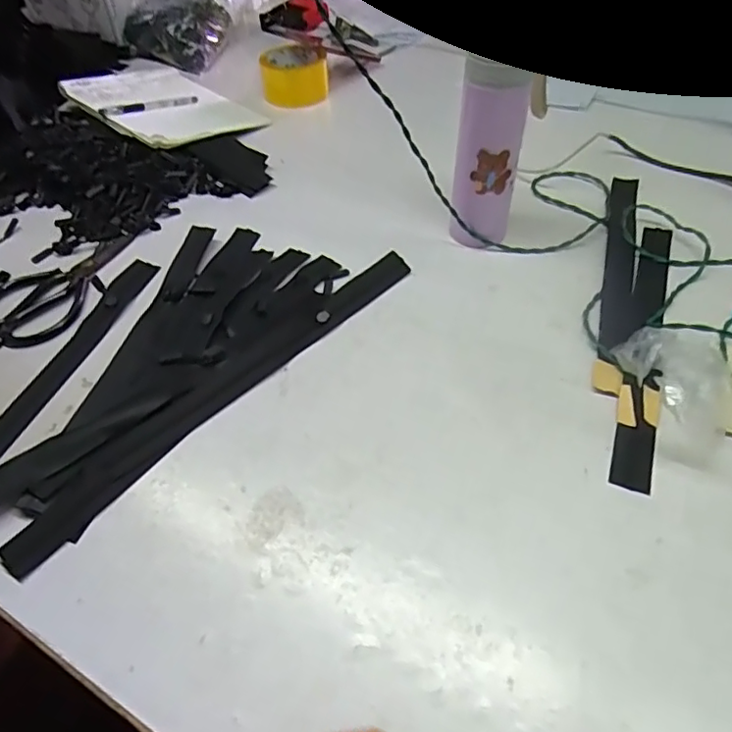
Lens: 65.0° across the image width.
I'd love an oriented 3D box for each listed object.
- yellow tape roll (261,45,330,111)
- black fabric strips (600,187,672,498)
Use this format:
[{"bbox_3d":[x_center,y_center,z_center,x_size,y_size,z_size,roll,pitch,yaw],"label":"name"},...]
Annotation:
[{"bbox_3d":[-0.109,-0.450,0.888,0.100,0.052,0.098,-5,49,-3],"label":"yellow tape roll"},{"bbox_3d":[0.267,-0.070,0.572,0.065,0.022,0.432,14,51,14],"label":"black fabric strips"}]

